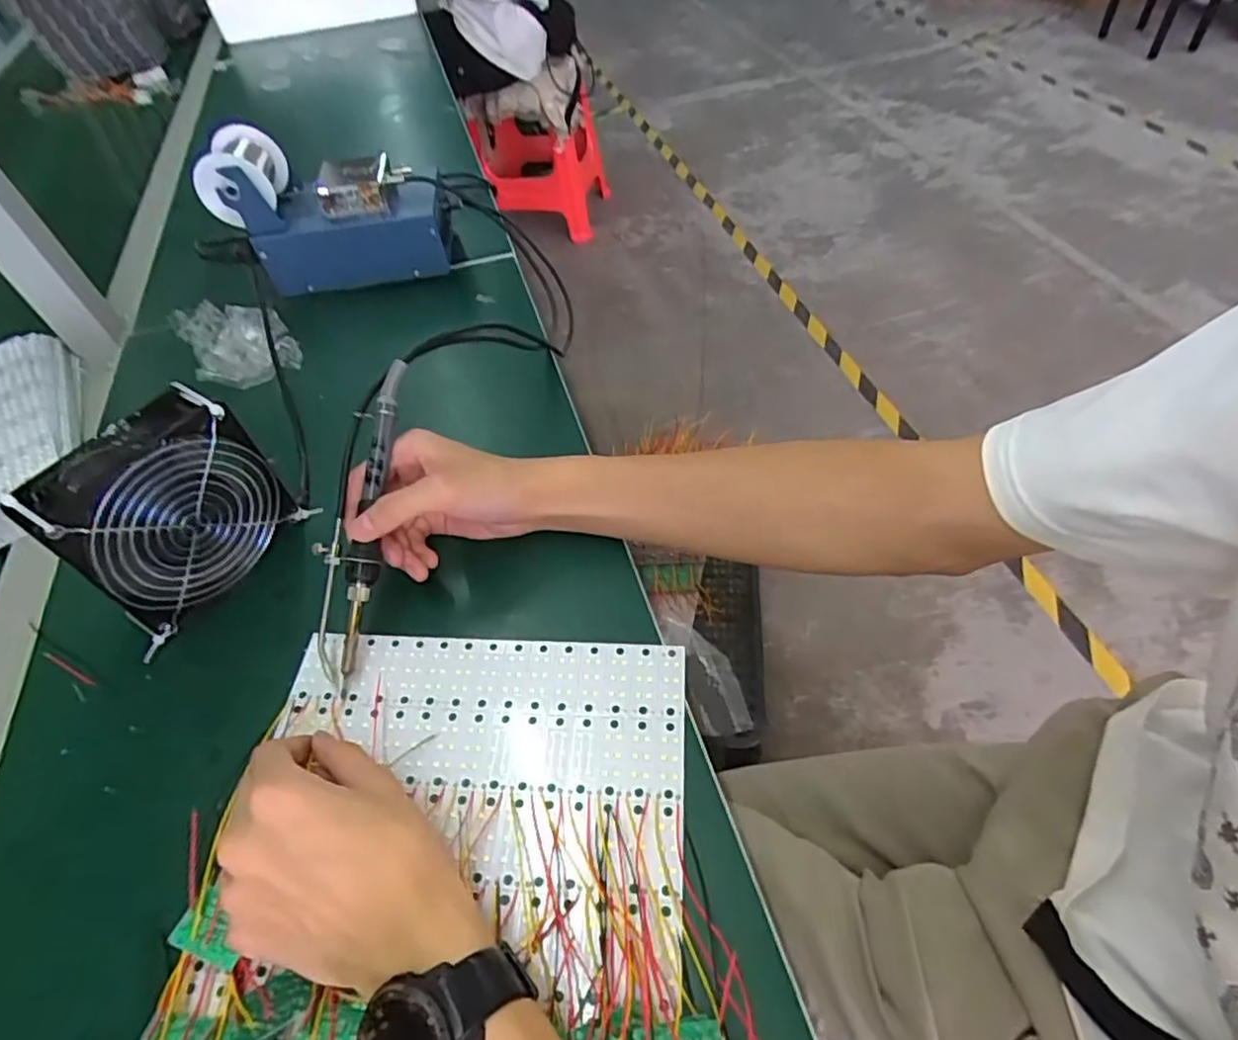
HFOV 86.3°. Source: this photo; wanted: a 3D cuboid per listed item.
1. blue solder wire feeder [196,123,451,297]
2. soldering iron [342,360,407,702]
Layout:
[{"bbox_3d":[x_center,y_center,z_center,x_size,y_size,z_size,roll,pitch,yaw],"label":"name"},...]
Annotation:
[{"bbox_3d":[-0.277,-0.307,0.652,0.201,0.129,0.100,-7,51,0],"label":"blue solder wire feeder"},{"bbox_3d":[-0.156,-0.003,0.415,0.017,0.015,0.205,4,80,5],"label":"soldering iron"}]

